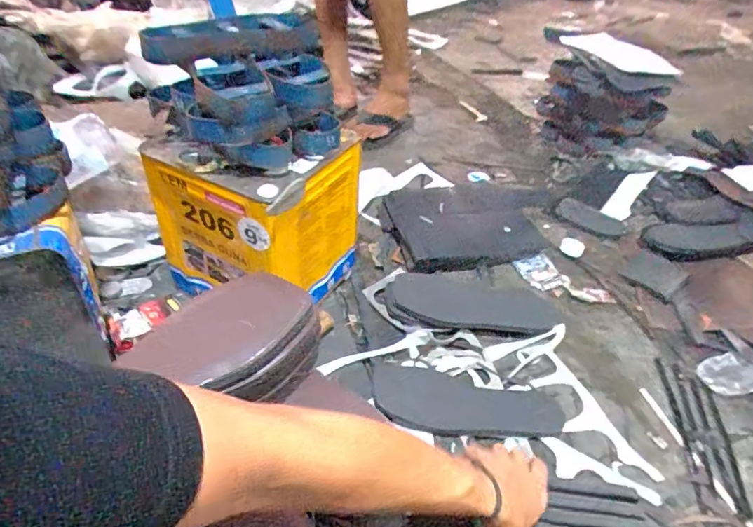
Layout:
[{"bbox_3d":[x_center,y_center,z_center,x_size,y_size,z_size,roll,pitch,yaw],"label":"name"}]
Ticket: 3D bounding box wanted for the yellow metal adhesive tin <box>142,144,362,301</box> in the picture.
[{"bbox_3d":[-0.186,-0.081,0.777,0.253,0.233,0.215,23,44,19],"label":"yellow metal adhesive tin"}]

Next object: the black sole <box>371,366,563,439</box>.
[{"bbox_3d":[0.127,0.203,0.698,0.266,0.006,0.105,10,37,3],"label":"black sole"}]

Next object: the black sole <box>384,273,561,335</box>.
[{"bbox_3d":[0.169,0.070,0.852,0.284,0.017,0.116,6,42,4],"label":"black sole"}]

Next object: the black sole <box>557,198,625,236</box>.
[{"bbox_3d":[0.471,-0.100,1.084,0.140,0.016,0.068,27,48,25],"label":"black sole"}]

